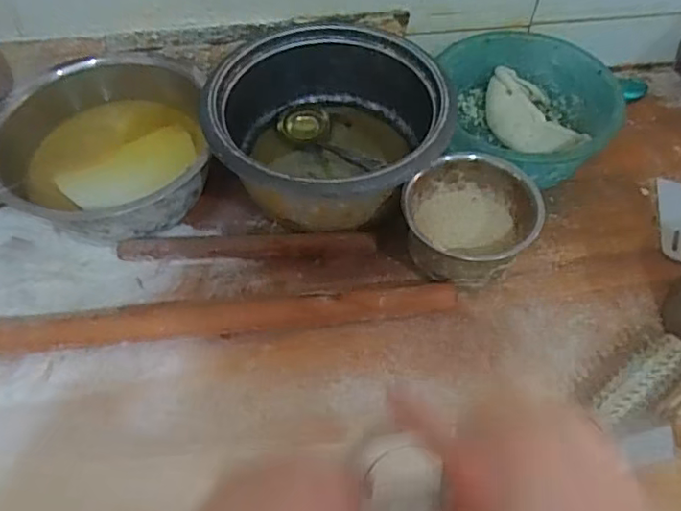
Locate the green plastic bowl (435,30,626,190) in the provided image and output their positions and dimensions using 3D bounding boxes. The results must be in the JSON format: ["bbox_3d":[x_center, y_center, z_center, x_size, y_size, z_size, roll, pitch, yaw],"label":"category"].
[{"bbox_3d":[0.227,-0.174,0.711,0.192,0.085,0.220,-1,56,0],"label":"green plastic bowl"}]

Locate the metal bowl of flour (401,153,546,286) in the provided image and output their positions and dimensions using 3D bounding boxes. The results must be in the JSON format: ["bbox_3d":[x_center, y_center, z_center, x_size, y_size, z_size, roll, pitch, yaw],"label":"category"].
[{"bbox_3d":[0.135,-0.037,0.615,0.137,0.093,0.131,0,57,0],"label":"metal bowl of flour"}]

